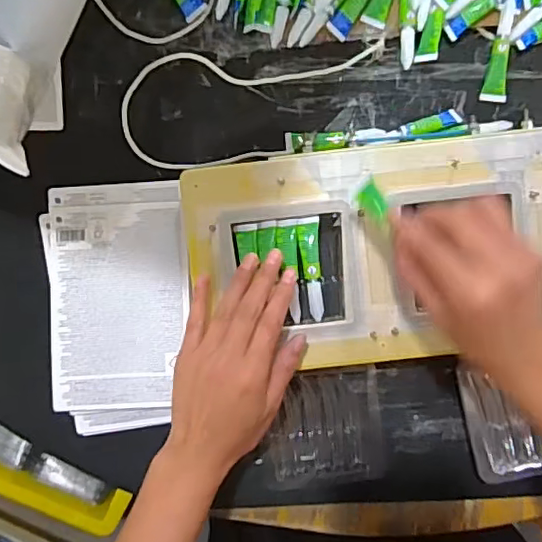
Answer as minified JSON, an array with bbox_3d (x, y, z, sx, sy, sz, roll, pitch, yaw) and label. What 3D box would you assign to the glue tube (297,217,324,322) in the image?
[{"bbox_3d":[0.032,-0.002,0.456,0.017,0.006,0.081,-3,91,0],"label":"glue tube"}]

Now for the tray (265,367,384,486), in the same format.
[{"bbox_3d":[0.045,0.135,0.488,0.098,0.020,0.100,-7,91,0],"label":"tray"}]

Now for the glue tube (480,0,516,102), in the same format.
[{"bbox_3d":[0.191,-0.183,0.471,0.019,0.010,0.082,4,103,-3],"label":"glue tube"}]

